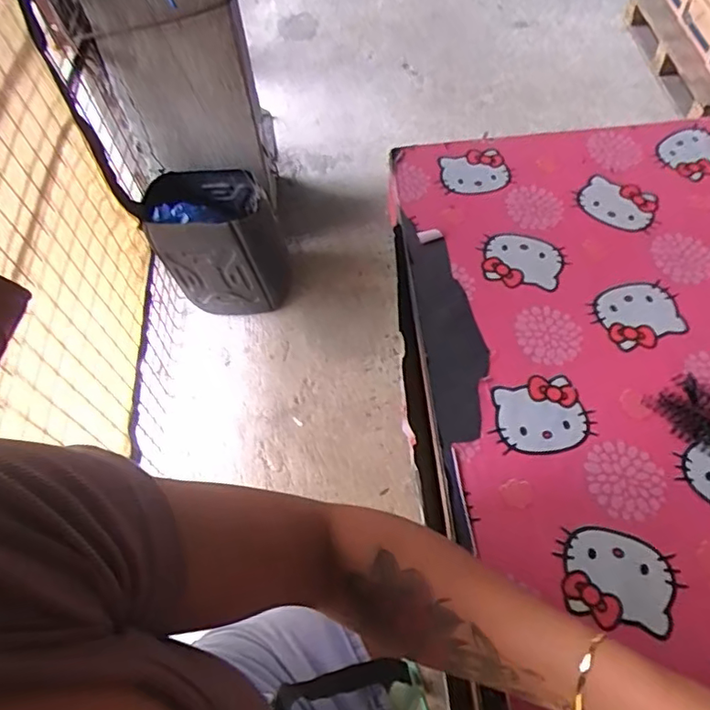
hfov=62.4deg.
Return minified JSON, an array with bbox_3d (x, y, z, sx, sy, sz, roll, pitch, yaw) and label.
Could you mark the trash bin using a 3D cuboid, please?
[{"bbox_3d":[-0.350,-0.287,1.569,0.360,0.352,0.237,-2,58,2],"label":"trash bin"}]

